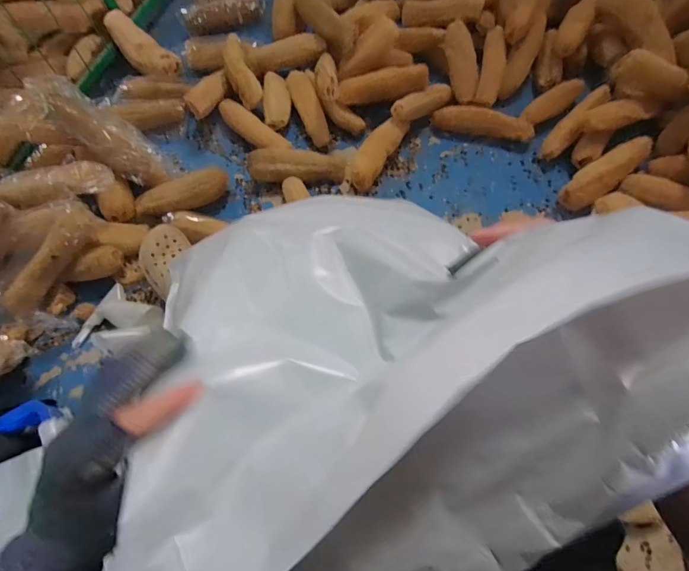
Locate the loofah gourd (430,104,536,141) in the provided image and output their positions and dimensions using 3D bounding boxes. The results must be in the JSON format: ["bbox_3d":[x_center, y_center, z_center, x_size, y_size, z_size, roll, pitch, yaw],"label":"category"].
[{"bbox_3d":[0.366,-0.429,1.015,0.262,0.060,0.057,16,70,9],"label":"loofah gourd"}]

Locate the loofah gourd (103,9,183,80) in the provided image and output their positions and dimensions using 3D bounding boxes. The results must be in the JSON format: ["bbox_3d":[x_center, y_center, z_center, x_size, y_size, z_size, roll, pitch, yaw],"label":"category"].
[{"bbox_3d":[-0.592,-0.698,1.132,0.234,0.069,0.100,41,75,1],"label":"loofah gourd"}]

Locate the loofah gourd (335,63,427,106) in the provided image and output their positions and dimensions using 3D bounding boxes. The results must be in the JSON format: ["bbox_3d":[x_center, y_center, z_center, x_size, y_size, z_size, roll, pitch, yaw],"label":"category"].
[{"bbox_3d":[0.102,-0.529,1.007,0.240,0.058,0.064,-16,68,-4],"label":"loofah gourd"}]

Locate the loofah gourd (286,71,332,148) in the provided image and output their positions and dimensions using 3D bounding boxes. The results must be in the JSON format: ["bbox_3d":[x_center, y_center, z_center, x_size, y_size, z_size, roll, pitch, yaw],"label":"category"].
[{"bbox_3d":[-0.101,-0.492,1.055,0.066,0.078,0.244,-19,69,-5],"label":"loofah gourd"}]

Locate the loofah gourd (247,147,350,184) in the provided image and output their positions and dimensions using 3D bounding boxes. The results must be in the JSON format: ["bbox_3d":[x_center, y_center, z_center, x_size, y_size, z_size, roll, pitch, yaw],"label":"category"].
[{"bbox_3d":[-0.121,-0.306,0.990,0.249,0.086,0.081,-1,68,2],"label":"loofah gourd"}]

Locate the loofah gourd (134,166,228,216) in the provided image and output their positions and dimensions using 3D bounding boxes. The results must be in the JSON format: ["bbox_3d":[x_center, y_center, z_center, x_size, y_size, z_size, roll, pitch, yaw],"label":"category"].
[{"bbox_3d":[-0.402,-0.221,0.953,0.234,0.091,0.072,-15,68,-3],"label":"loofah gourd"}]

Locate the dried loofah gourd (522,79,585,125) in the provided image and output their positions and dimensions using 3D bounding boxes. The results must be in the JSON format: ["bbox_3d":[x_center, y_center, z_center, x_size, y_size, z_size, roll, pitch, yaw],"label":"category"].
[{"bbox_3d":[0.557,-0.487,1.026,0.209,0.060,0.064,-33,70,-10],"label":"dried loofah gourd"}]

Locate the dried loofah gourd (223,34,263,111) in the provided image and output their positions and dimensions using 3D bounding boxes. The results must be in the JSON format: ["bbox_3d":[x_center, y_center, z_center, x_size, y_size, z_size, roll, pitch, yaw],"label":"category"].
[{"bbox_3d":[-0.296,-0.608,1.066,0.071,0.049,0.269,-22,69,-6],"label":"dried loofah gourd"}]

